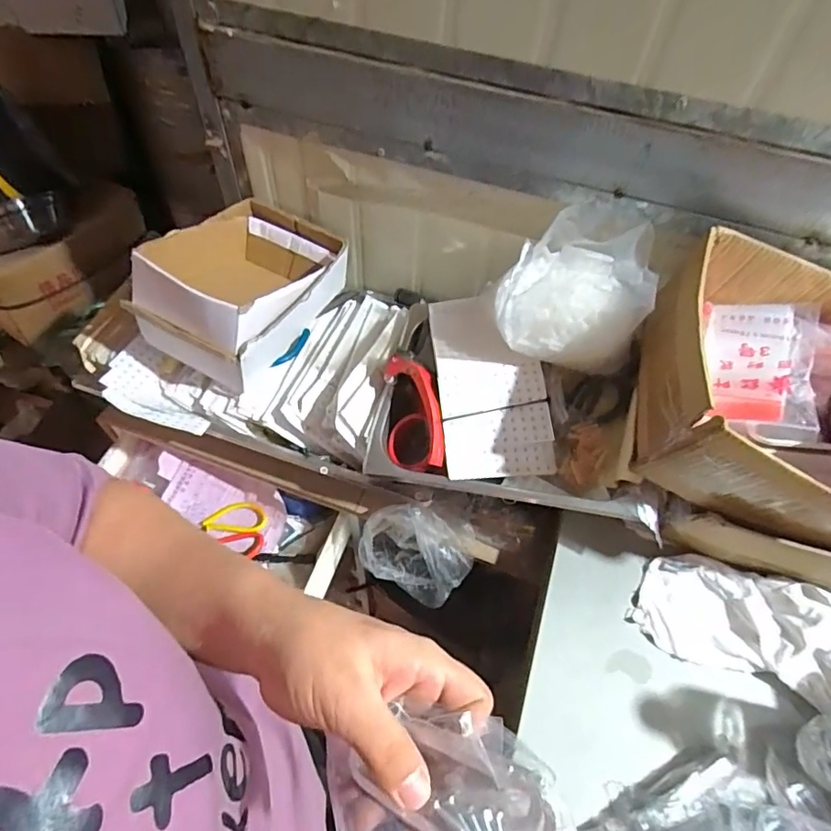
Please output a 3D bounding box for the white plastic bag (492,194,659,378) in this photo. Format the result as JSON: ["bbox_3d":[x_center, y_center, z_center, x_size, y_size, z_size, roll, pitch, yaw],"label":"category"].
[{"bbox_3d":[0.181,-0.132,0.592,0.168,0.169,0.096,9,55,4],"label":"white plastic bag"}]

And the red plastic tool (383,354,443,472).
[{"bbox_3d":[-0.004,0.003,0.644,0.064,0.095,0.146,-3,55,-4],"label":"red plastic tool"}]

